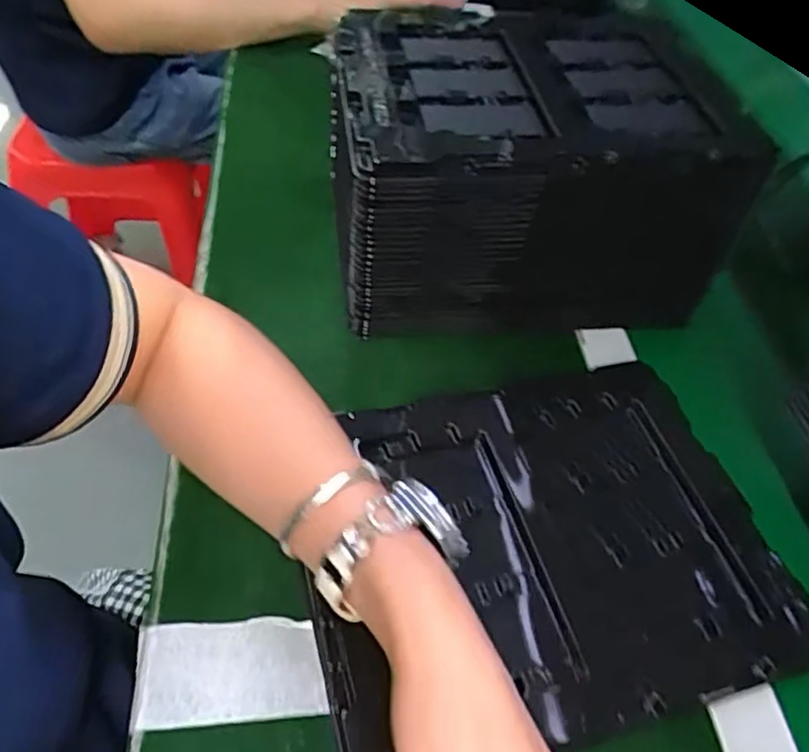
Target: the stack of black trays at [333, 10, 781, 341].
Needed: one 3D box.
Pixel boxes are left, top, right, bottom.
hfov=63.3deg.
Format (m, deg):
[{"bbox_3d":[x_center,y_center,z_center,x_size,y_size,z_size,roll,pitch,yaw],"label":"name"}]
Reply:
[{"bbox_3d":[0.089,-0.163,0.520,0.270,0.149,0.206,-2,51,-8],"label":"stack of black trays"}]

